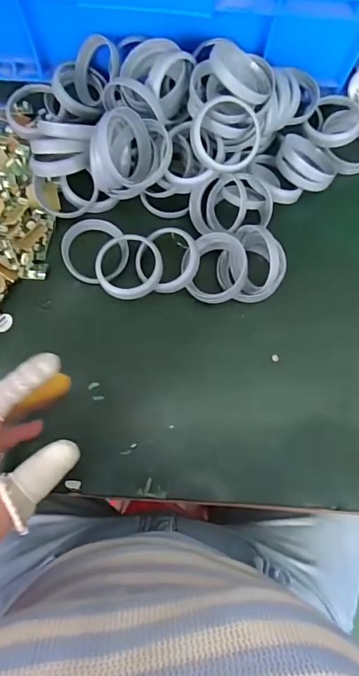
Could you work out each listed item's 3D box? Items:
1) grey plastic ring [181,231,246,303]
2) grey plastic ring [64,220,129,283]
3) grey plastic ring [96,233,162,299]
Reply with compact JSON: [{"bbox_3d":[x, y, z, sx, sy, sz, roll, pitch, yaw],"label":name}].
[{"bbox_3d":[0.031,-0.063,0.383,0.056,0.019,0.061,0,76,-1],"label":"grey plastic ring"},{"bbox_3d":[-0.077,-0.081,0.401,0.058,0.017,0.065,-5,76,-3],"label":"grey plastic ring"},{"bbox_3d":[-0.046,-0.064,0.386,0.057,0.020,0.065,-22,77,-7],"label":"grey plastic ring"}]

